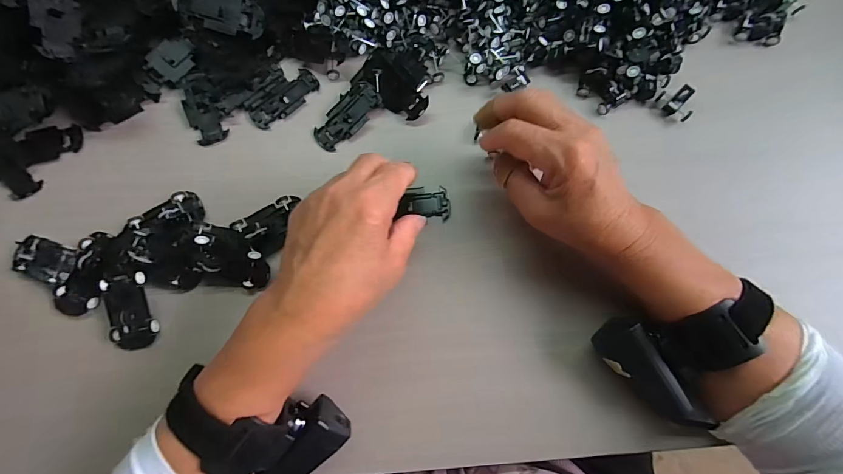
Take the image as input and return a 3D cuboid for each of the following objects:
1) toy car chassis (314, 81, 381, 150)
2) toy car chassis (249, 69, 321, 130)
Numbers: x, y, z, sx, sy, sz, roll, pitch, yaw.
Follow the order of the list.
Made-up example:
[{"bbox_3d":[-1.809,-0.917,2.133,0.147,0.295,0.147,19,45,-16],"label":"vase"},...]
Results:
[{"bbox_3d":[-0.064,-0.102,0.327,0.032,0.011,0.064,35,81,7],"label":"toy car chassis"},{"bbox_3d":[-0.119,-0.120,0.331,0.065,0.004,0.027,-40,81,-7],"label":"toy car chassis"}]

